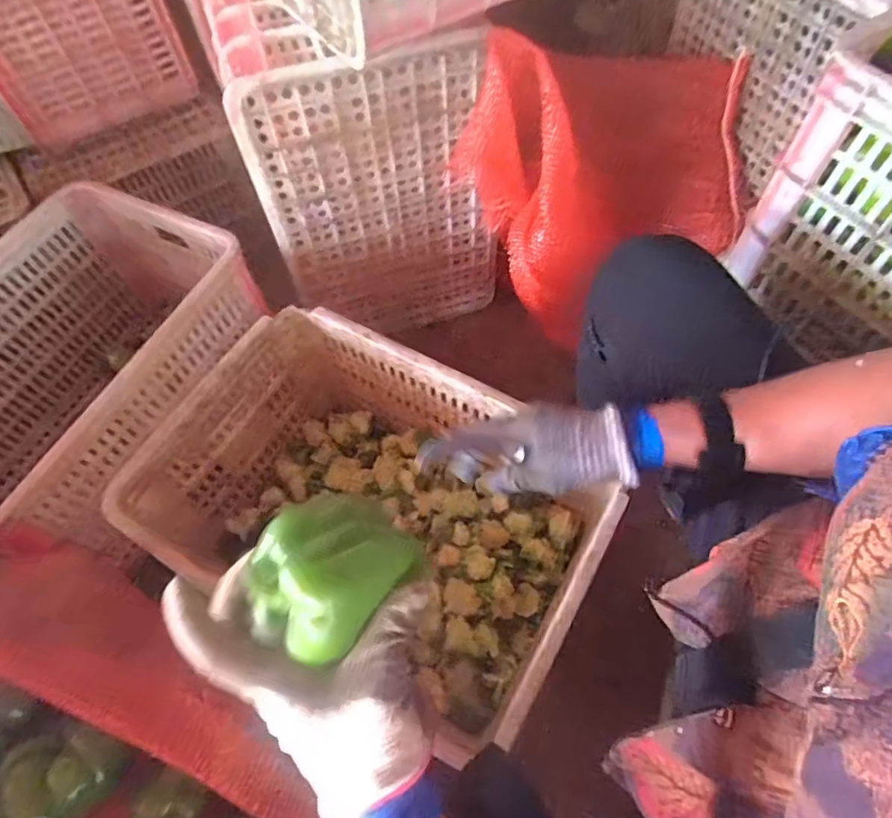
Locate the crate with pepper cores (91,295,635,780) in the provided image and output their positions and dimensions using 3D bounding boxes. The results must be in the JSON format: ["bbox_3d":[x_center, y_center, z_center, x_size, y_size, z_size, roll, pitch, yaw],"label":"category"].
[{"bbox_3d":[-0.093,0.142,0.720,0.517,0.246,0.350,27,66,17],"label":"crate with pepper cores"}]

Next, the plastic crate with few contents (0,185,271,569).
[{"bbox_3d":[-0.552,-0.049,0.846,0.354,0.273,0.499,21,64,14],"label":"plastic crate with few contents"}]

